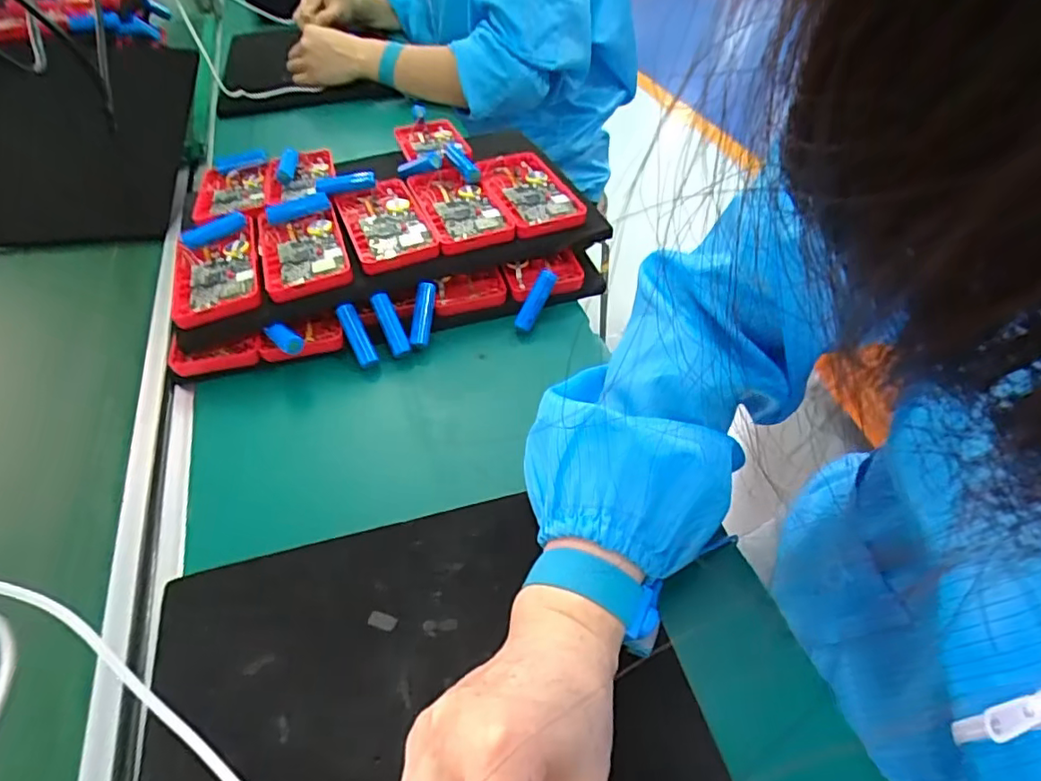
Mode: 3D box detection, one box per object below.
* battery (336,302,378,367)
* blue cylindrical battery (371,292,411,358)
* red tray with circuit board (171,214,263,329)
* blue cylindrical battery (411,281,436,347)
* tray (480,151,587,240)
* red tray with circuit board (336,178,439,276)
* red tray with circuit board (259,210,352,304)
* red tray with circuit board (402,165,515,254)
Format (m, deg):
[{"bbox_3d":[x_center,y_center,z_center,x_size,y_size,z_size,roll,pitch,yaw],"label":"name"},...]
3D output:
[{"bbox_3d":[-0.123,-0.042,0.443,0.014,0.014,0.050,-25,95,-16],"label":"battery"},{"bbox_3d":[-0.099,-0.050,0.444,0.013,0.016,0.050,-24,87,-16],"label":"blue cylindrical battery"},{"bbox_3d":[-0.231,-0.092,0.451,0.062,0.015,0.098,-14,48,-10],"label":"red tray with circuit board"},{"bbox_3d":[-0.075,-0.058,0.454,0.013,0.013,0.049,7,85,11],"label":"blue cylindrical battery"},{"bbox_3d":[0.007,-0.173,0.506,0.060,0.013,0.109,-18,55,-14],"label":"tray"},{"bbox_3d":[-0.111,-0.136,0.477,0.060,0.015,0.107,-19,49,-14],"label":"red tray with circuit board"},{"bbox_3d":[-0.171,-0.111,0.460,0.062,0.014,0.102,-15,48,-11],"label":"red tray with circuit board"},{"bbox_3d":[-0.053,-0.156,0.492,0.060,0.012,0.113,-18,55,-14],"label":"red tray with circuit board"}]

